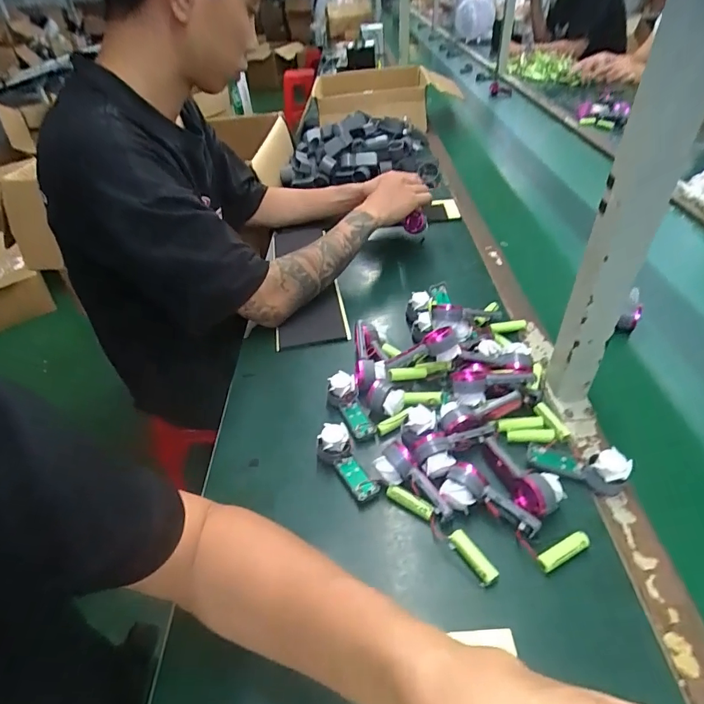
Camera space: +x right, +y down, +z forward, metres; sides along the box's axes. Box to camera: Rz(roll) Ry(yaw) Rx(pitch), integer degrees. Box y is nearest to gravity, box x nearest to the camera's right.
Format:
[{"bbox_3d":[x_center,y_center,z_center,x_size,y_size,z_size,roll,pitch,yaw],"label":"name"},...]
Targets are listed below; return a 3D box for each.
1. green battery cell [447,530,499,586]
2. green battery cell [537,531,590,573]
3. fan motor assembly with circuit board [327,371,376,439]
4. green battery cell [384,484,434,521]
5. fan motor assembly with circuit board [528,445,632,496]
[{"bbox_3d":[0.107,0.183,0.400,0.016,0.017,0.050,-23,45,-20],"label":"green battery cell"},{"bbox_3d":[0.188,0.177,0.398,0.052,0.012,0.014,-20,44,-18],"label":"green battery cell"},{"bbox_3d":[-0.001,0.066,0.537,0.032,0.032,0.088,-20,59,-14],"label":"fan motor assembly with circuit board"},{"bbox_3d":[0.057,0.149,0.444,0.050,0.016,0.012,23,48,27],"label":"green battery cell"},{"bbox_3d":[0.227,0.110,0.450,0.090,0.030,0.032,15,45,21],"label":"fan motor assembly with circuit board"}]

